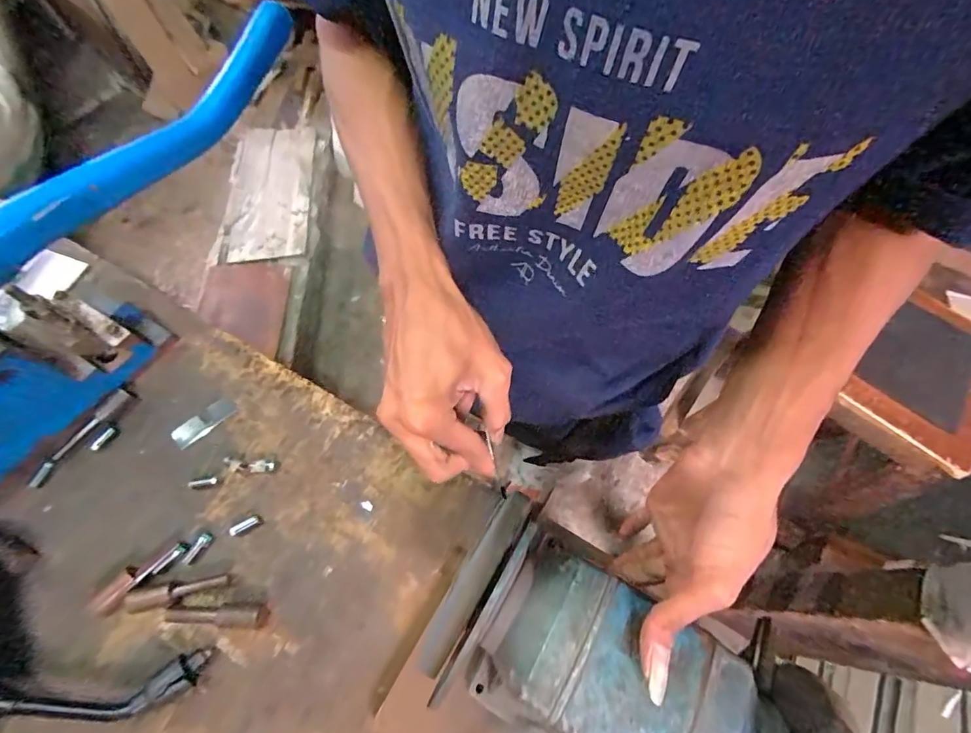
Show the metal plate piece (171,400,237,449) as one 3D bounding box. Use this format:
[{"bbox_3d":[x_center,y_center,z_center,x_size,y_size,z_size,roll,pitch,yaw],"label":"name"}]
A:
[{"bbox_3d":[-0.293,0.057,0.476,0.062,0.004,0.025,-41,72,-21],"label":"metal plate piece"}]

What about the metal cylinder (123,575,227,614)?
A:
[{"bbox_3d":[-0.269,0.198,0.400,0.081,0.022,0.018,-8,64,-8],"label":"metal cylinder"}]

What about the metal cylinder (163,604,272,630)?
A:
[{"bbox_3d":[-0.228,0.212,0.390,0.080,0.025,0.019,4,63,-1],"label":"metal cylinder"}]

